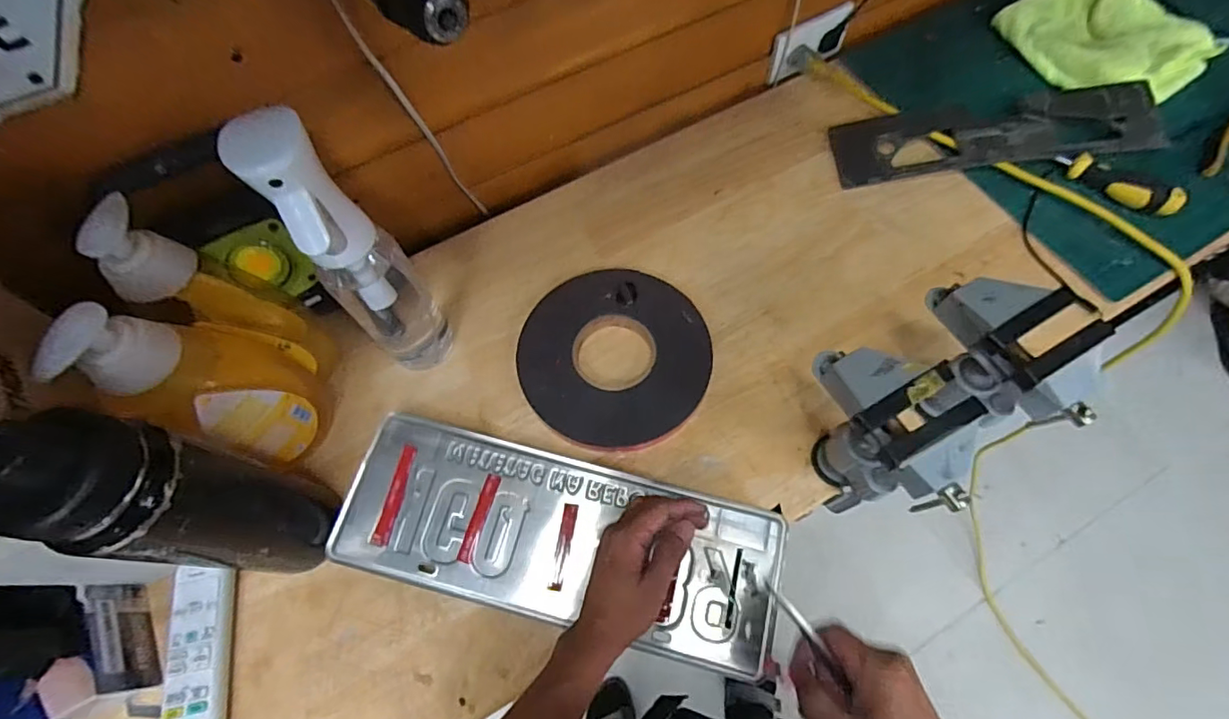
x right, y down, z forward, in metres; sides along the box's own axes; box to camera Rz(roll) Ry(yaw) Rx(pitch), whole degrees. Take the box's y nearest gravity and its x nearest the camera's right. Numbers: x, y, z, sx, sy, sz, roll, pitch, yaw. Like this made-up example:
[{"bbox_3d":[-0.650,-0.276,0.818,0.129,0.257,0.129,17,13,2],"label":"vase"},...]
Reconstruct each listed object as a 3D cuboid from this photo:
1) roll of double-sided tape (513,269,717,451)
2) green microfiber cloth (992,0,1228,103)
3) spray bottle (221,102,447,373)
[{"bbox_3d":[0.000,-0.006,0.544,0.185,0.019,0.183,-1,66,2],"label":"roll of double-sided tape"},{"bbox_3d":[0.640,-0.420,0.692,0.213,0.043,0.215,-27,67,-10],"label":"green microfiber cloth"},{"bbox_3d":[-0.202,-0.071,0.443,0.063,0.280,0.056,-37,70,-14],"label":"spray bottle"}]

